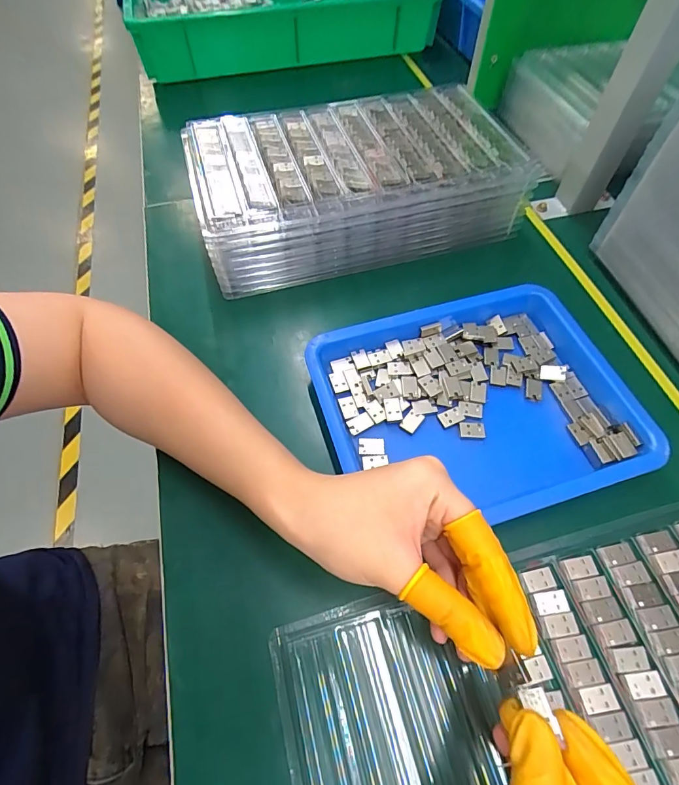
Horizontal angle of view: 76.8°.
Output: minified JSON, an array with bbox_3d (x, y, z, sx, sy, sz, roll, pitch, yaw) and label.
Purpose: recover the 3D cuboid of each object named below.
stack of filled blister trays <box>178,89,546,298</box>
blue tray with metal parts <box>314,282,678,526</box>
[{"bbox_3d":[0.010,-0.203,0.422,0.290,0.084,0.166,-14,60,-6],"label":"stack of filled blister trays"},{"bbox_3d":[0.102,0.006,0.313,0.219,0.027,0.167,-15,60,-6],"label":"blue tray with metal parts"}]

